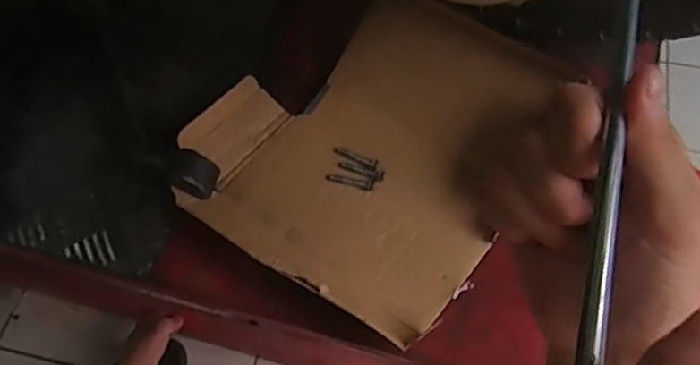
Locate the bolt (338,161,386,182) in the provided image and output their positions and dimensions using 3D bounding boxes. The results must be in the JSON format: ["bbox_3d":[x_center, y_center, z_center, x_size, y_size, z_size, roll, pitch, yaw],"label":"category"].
[{"bbox_3d":[0.010,-0.011,0.564,0.042,0.004,0.009,18,64,10],"label":"bolt"}]

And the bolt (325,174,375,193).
[{"bbox_3d":[0.000,-0.001,0.560,0.043,0.004,0.010,14,63,8],"label":"bolt"}]

